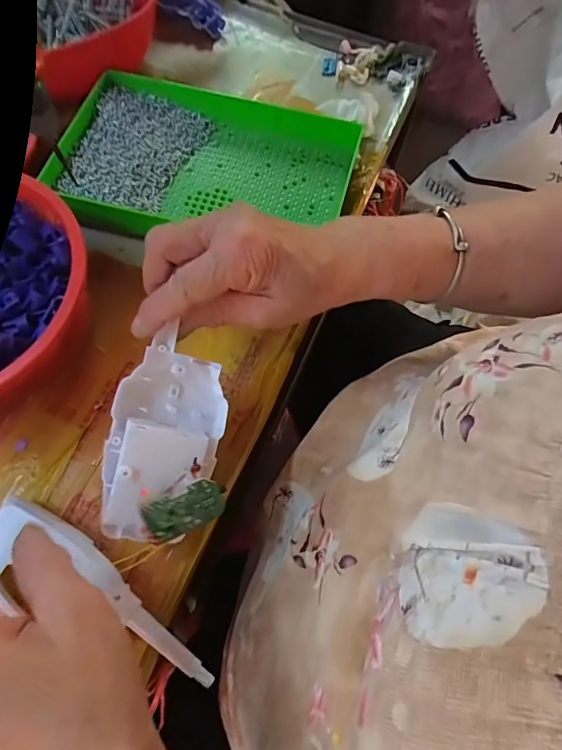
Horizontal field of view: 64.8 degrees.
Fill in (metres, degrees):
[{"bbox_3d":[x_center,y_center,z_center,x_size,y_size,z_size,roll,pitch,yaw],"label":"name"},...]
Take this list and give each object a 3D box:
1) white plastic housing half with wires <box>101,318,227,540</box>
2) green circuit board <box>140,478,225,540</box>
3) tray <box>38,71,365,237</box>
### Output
[{"bbox_3d":[-0.068,0.039,0.258,0.064,0.031,0.109,24,68,-16],"label":"white plastic housing half with wires"},{"bbox_3d":[-0.053,0.075,0.245,0.041,0.032,0.005,-23,35,-18],"label":"green circuit board"},{"bbox_3d":[-0.066,-0.177,0.379,0.242,0.034,0.149,13,67,3],"label":"tray"}]

